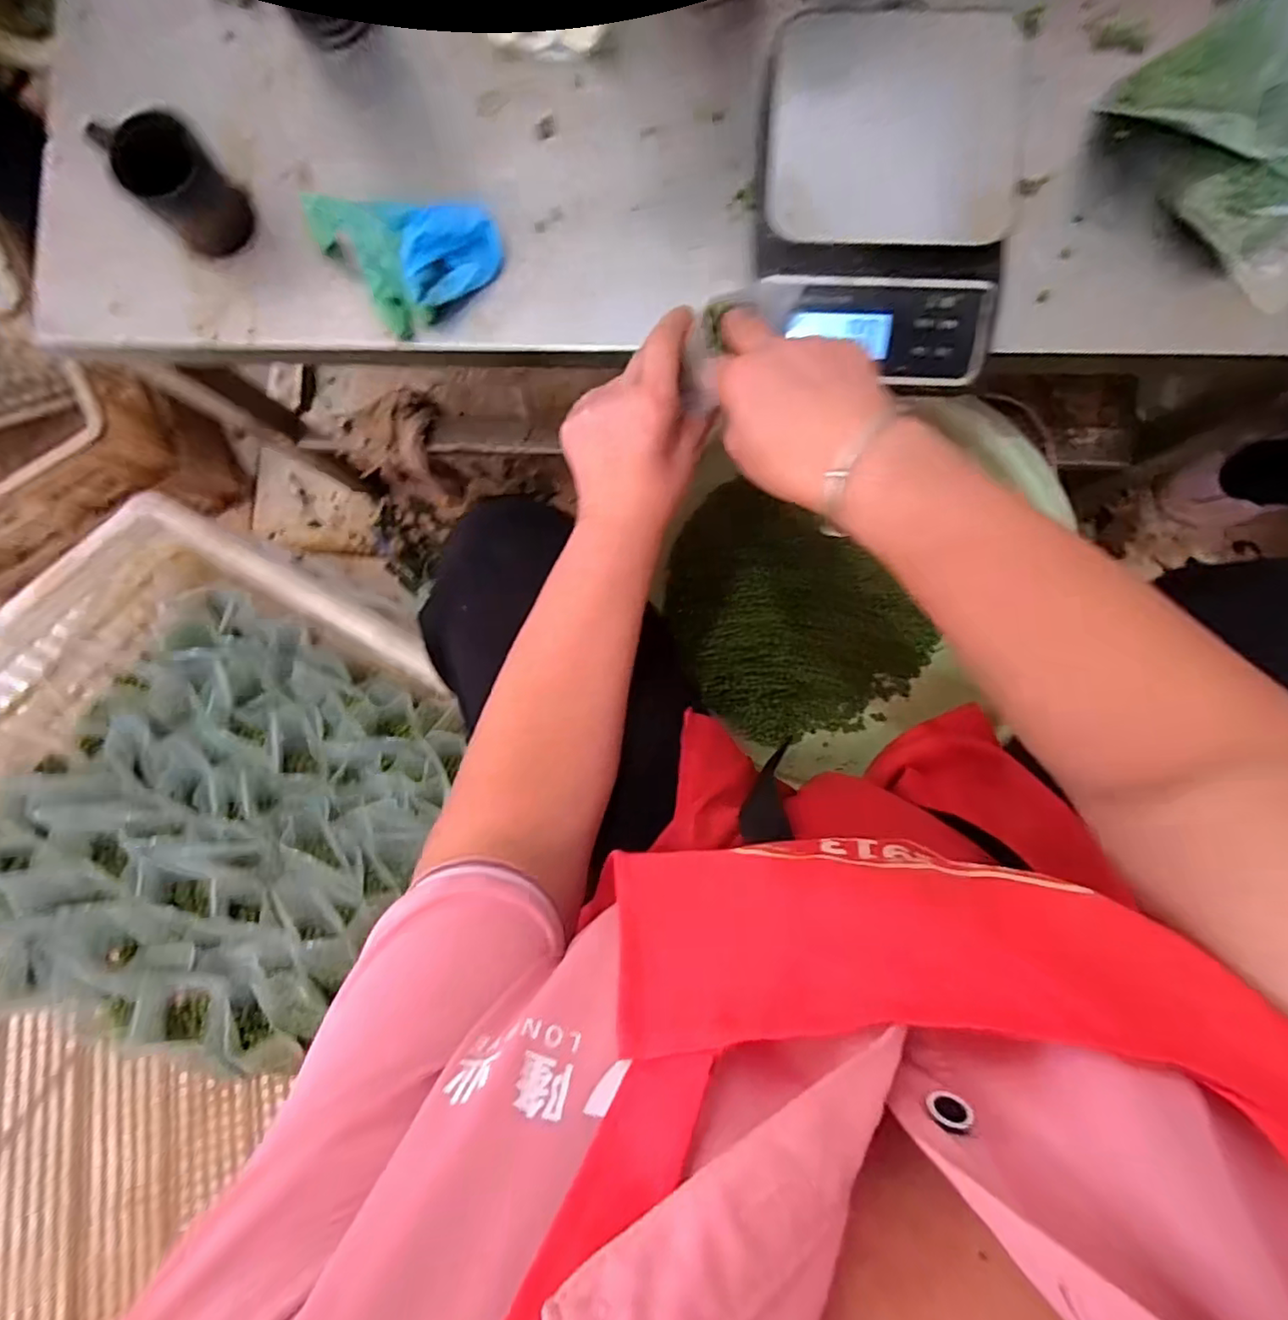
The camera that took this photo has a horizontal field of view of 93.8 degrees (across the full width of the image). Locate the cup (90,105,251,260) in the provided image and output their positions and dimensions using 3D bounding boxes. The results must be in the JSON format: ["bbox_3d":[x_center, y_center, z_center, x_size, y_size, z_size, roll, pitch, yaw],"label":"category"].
[{"bbox_3d":[-0.324,-0.333,0.418,0.083,0.060,0.060,41,90,4],"label":"cup"}]

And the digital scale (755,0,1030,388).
[{"bbox_3d":[0.149,-0.294,0.384,0.149,0.052,0.216,5,88,4],"label":"digital scale"}]

